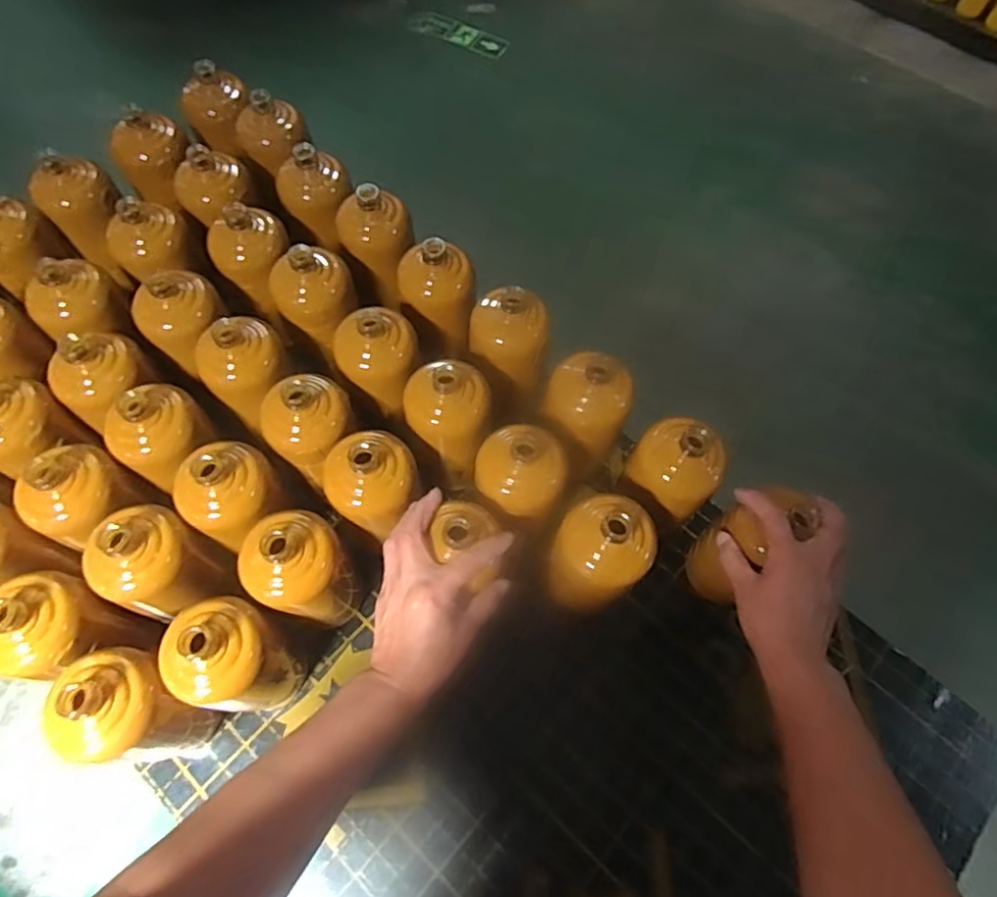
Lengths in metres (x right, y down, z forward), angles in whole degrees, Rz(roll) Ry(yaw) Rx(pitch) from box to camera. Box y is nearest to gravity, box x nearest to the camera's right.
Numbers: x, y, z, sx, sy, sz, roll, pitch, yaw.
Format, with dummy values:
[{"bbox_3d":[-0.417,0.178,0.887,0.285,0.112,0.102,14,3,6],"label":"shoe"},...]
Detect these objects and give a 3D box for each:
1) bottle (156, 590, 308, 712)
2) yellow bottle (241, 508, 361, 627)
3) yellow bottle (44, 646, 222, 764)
[{"bbox_3d":[-0.227,0.184,0.546,0.076,0.179,0.083,9,65,1],"label":"bottle"},{"bbox_3d":[-0.177,0.115,0.573,0.079,0.168,0.073,1,65,-2],"label":"yellow bottle"},{"bbox_3d":[-0.302,0.218,0.522,0.078,0.173,0.084,4,65,-1],"label":"yellow bottle"}]

